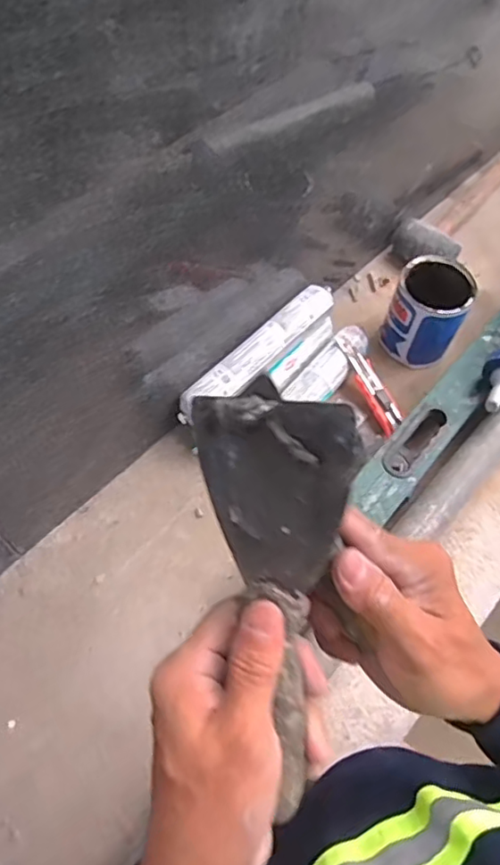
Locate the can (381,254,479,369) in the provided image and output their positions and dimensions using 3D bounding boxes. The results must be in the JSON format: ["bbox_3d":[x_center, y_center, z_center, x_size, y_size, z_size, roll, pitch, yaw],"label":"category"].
[{"bbox_3d":[0.246,-0.165,0.832,0.093,0.122,0.102,1,61,-3],"label":"can"}]

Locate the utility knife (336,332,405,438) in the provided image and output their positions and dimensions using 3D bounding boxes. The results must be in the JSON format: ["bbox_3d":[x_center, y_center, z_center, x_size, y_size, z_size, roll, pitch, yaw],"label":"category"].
[{"bbox_3d":[0.166,-0.072,0.809,0.038,0.015,0.154,-24,77,-15],"label":"utility knife"}]

